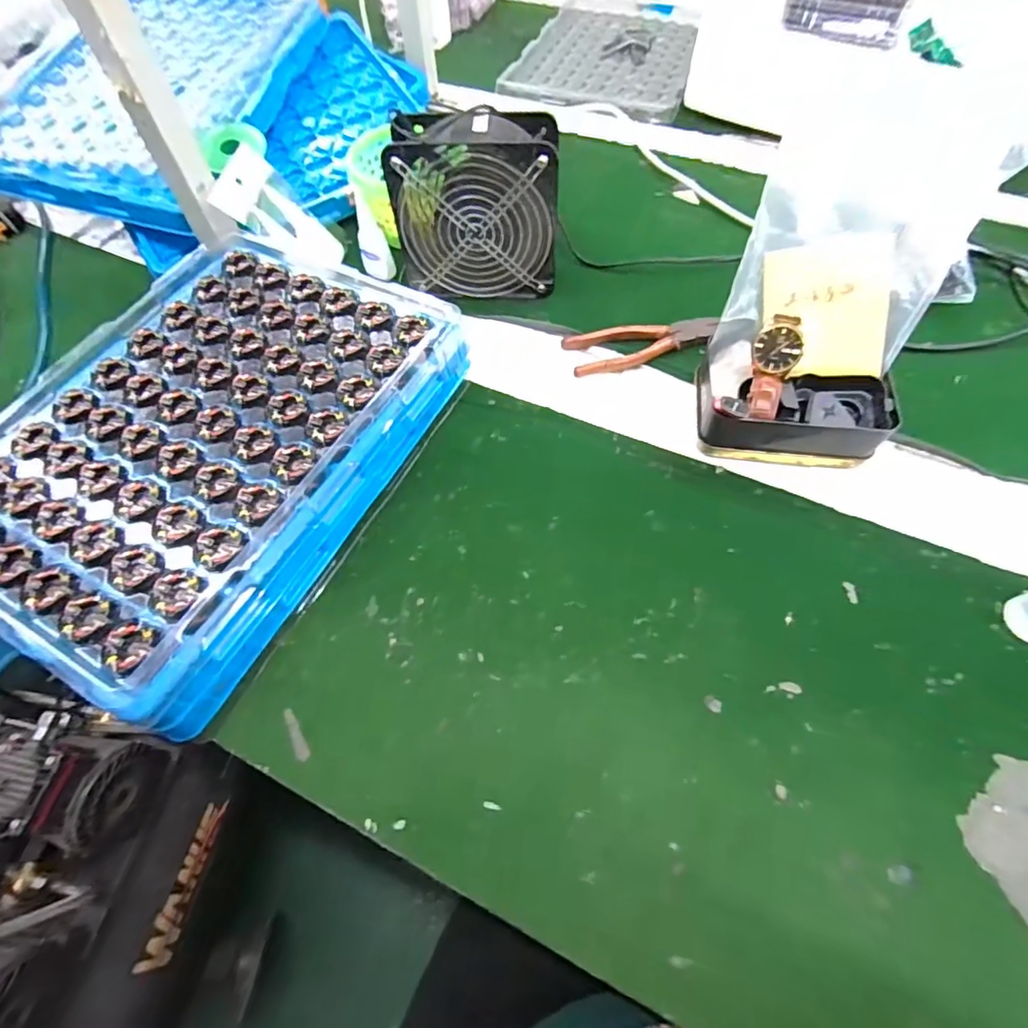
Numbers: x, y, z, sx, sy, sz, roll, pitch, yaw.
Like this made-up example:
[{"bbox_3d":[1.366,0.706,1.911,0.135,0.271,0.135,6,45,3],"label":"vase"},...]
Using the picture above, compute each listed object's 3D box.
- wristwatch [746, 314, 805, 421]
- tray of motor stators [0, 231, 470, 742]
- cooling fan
[{"bbox_3d":[0.205,-0.113,0.420,0.035,0.026,0.080,14,91,10],"label":"wristwatch"},{"bbox_3d":[-0.243,-0.065,0.439,0.290,0.074,0.389,25,67,15],"label":"tray of motor stators"},{"bbox_3d":[-0.034,-0.291,0.506,0.151,0.141,0.073,1,63,3],"label":"cooling fan"}]

